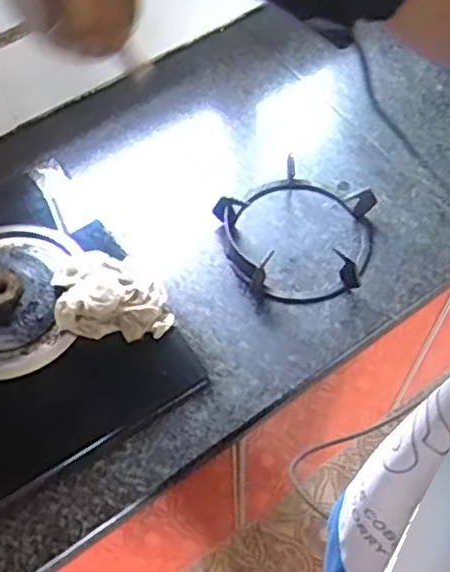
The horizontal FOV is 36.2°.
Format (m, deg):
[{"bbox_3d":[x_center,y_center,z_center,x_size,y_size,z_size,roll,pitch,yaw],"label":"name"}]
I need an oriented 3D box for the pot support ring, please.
[{"bbox_3d":[0.100,-0.071,0.895,0.187,0.067,0.199,-1,59,1],"label":"pot support ring"}]

